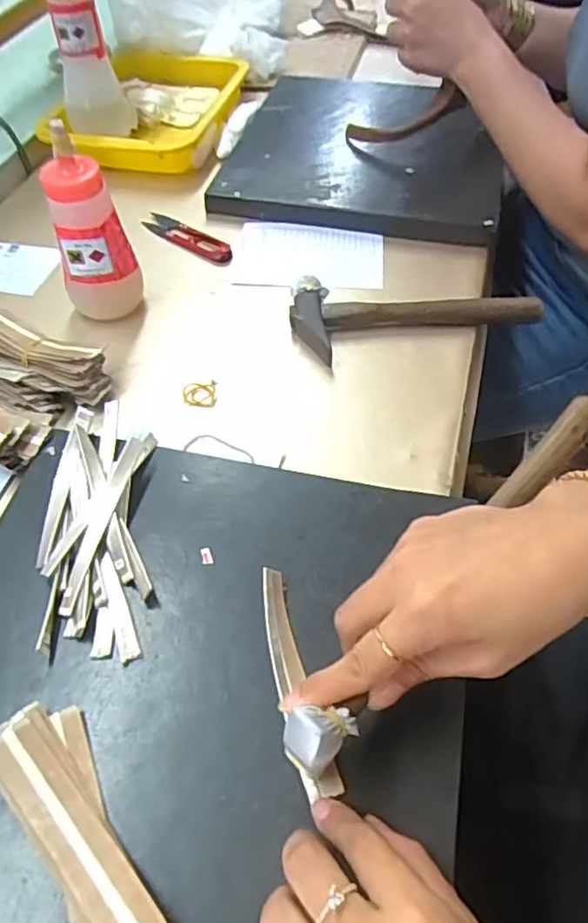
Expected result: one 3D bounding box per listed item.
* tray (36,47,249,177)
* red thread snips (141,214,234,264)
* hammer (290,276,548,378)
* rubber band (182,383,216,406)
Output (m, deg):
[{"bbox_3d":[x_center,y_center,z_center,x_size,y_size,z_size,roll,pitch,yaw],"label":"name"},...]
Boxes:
[{"bbox_3d":[-0.175,-0.435,0.775,0.192,0.041,0.253,9,53,8],"label":"tray"},{"bbox_3d":[-0.107,-0.227,0.636,0.116,0.008,0.026,34,60,24],"label":"red thread snips"},{"bbox_3d":[0.103,-0.114,0.533,0.209,0.028,0.078,3,52,3],"label":"hammer"},{"bbox_3d":[-0.076,-0.054,0.505,0.026,0.004,0.021,-1,52,0],"label":"rubber band"}]

